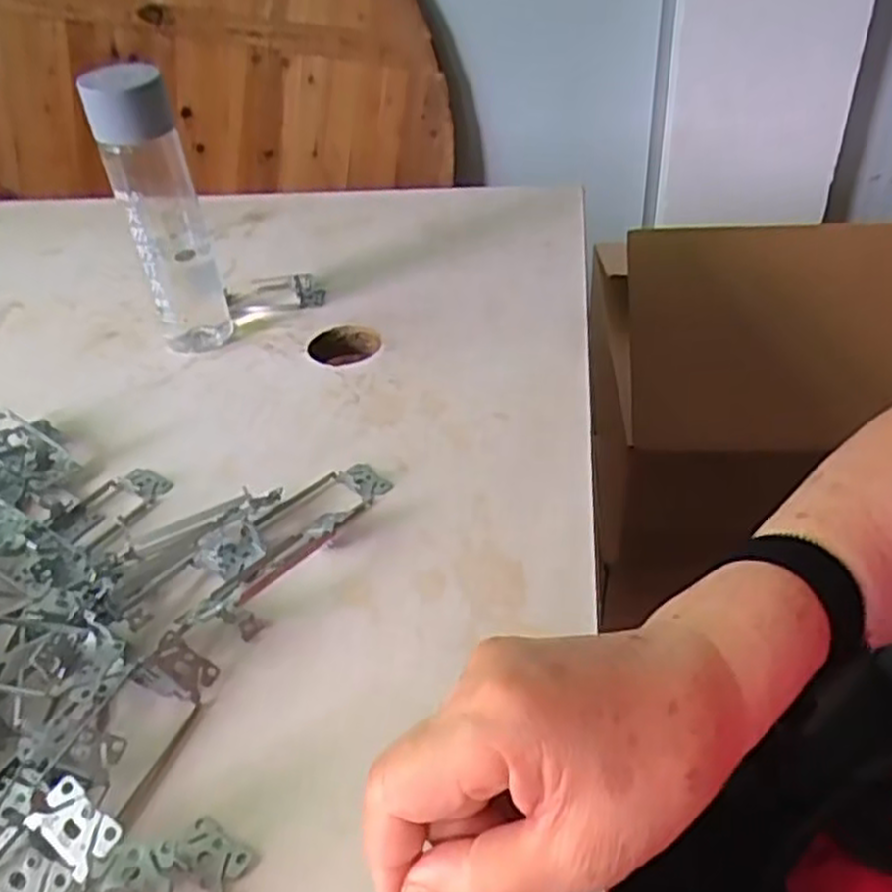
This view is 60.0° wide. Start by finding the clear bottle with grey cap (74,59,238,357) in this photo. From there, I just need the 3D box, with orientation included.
[{"bbox_3d":[-0.214,-0.175,0.587,0.057,0.207,0.061,-16,40,-14],"label":"clear bottle with grey cap"}]

